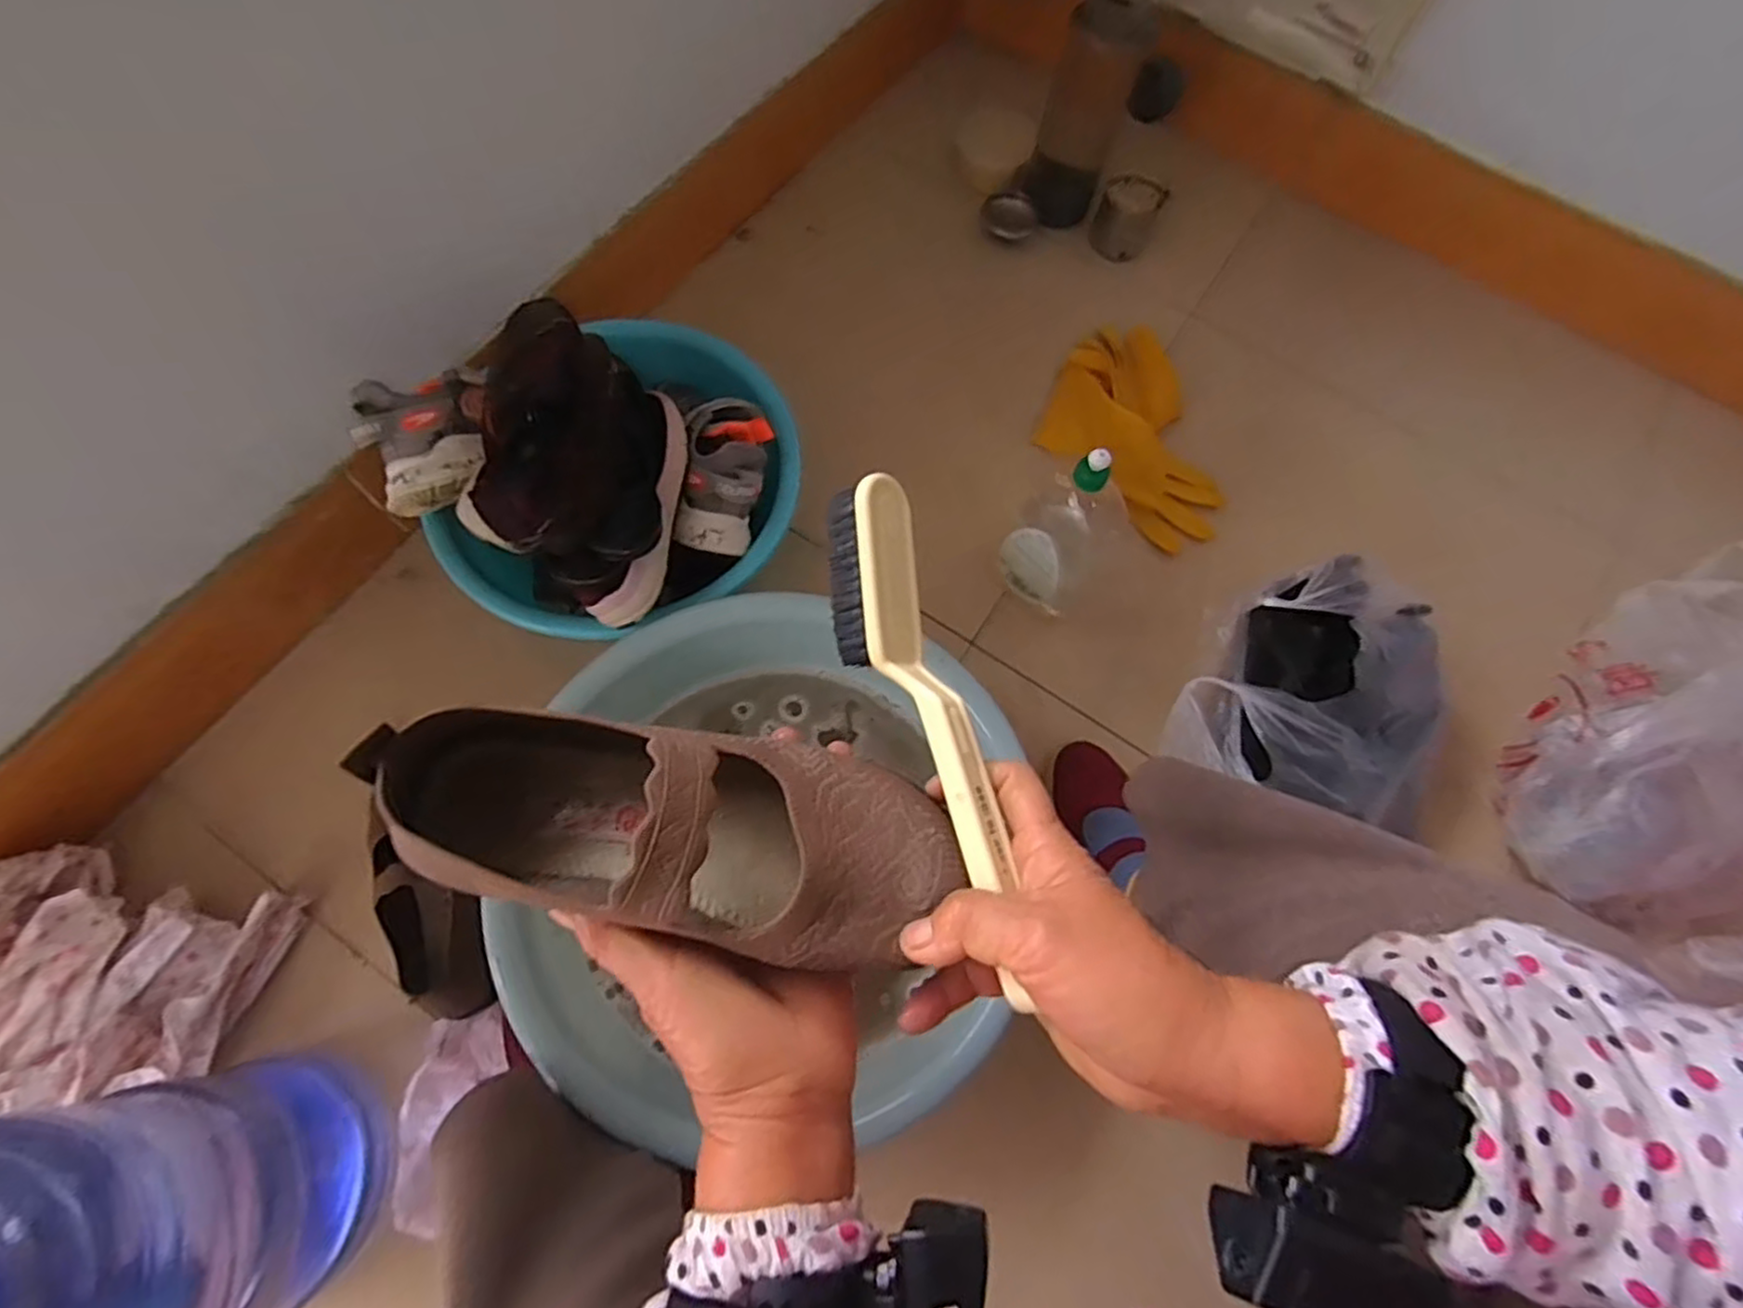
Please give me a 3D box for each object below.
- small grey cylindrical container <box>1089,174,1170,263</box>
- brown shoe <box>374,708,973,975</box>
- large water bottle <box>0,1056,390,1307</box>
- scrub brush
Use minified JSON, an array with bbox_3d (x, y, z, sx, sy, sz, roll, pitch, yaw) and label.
[{"bbox_3d":[0.375,-0.645,1.079,0.089,0.077,0.095,1,72,-2],"label":"small grey cylindrical container"},{"bbox_3d":[-0.080,0.069,0.299,0.227,0.072,0.079,9,72,5],"label":"brown shoe"},{"bbox_3d":[-0.473,0.373,0.450,0.156,0.358,0.181,-23,74,-9],"label":"large water bottle"},{"bbox_3d":[0.026,0.028,0.326,0.047,0.034,0.226,-18,73,-8],"label":"scrub brush"}]

